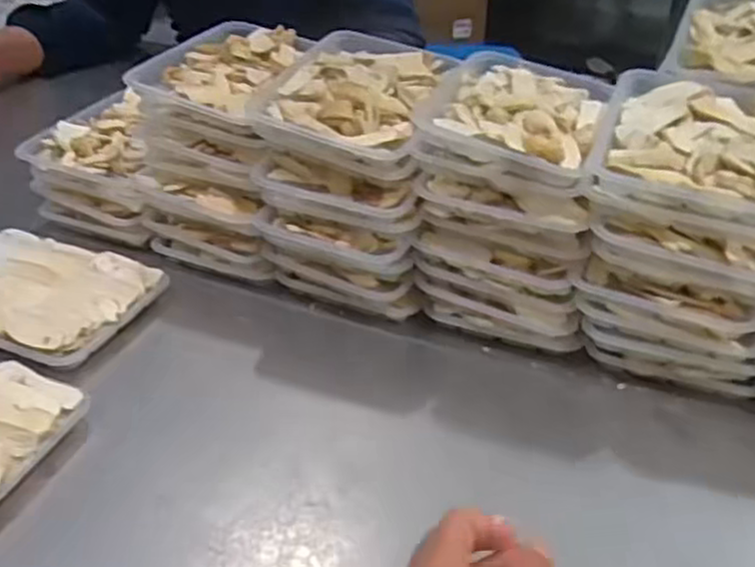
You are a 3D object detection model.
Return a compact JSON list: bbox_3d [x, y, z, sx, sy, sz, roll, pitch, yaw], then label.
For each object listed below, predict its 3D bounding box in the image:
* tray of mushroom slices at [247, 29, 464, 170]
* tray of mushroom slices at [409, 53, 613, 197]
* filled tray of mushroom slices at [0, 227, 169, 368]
[{"bbox_3d":[-0.016,-0.164,0.629,0.134,0.039,0.183,11,36,12],"label":"tray of mushroom slices"},{"bbox_3d":[0.111,-0.137,0.597,0.135,0.036,0.173,13,36,15],"label":"tray of mushroom slices"},{"bbox_3d":[-0.294,0.010,0.628,0.182,0.026,0.136,13,36,15],"label":"filled tray of mushroom slices"}]

